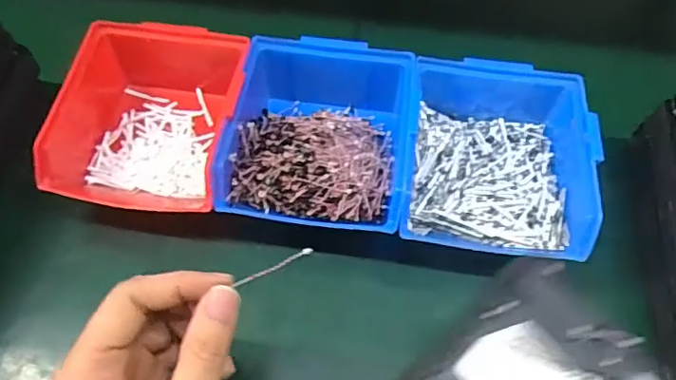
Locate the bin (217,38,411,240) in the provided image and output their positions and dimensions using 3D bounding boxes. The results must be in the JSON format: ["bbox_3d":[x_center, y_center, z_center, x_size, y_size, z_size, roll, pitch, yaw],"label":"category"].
[{"bbox_3d":[-0.011,-0.037,0.397,0.119,0.075,0.142,7,57,2],"label":"bin"}]

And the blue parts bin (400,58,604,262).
[{"bbox_3d":[0.111,-0.022,0.400,0.121,0.076,0.143,8,57,2],"label":"blue parts bin"}]

